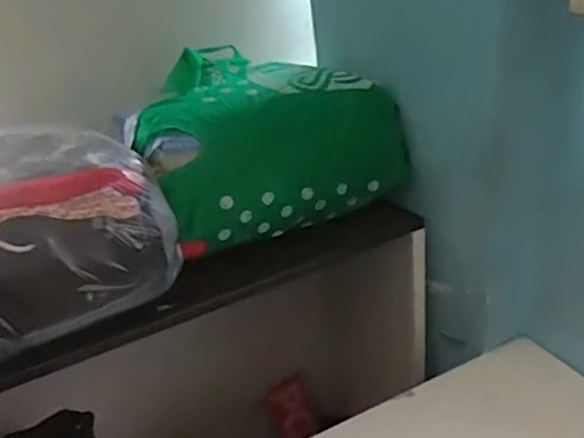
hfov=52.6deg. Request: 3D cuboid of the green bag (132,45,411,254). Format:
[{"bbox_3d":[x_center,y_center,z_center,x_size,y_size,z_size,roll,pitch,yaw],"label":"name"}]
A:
[{"bbox_3d":[-0.038,-0.114,0.846,0.351,0.214,0.182,-21,30,-25],"label":"green bag"}]

